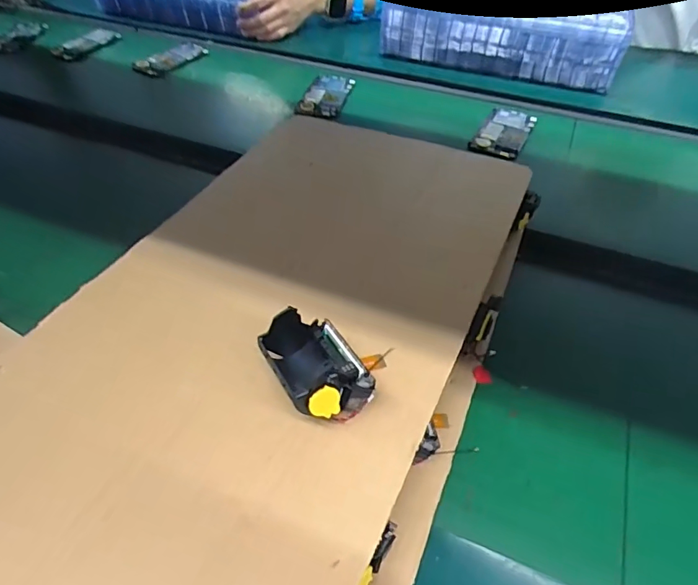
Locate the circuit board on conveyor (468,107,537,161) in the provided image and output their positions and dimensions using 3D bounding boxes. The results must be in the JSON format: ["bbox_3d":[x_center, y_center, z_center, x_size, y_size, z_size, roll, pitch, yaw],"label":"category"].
[{"bbox_3d":[0.217,-0.224,0.666,0.064,0.012,0.129,24,52,19],"label":"circuit board on conveyor"}]

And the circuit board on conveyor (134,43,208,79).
[{"bbox_3d":[-0.286,-0.386,0.786,0.055,0.010,0.124,27,53,22],"label":"circuit board on conveyor"}]

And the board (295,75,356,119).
[{"bbox_3d":[-0.032,-0.299,0.729,0.063,0.016,0.134,11,49,9],"label":"board"}]

